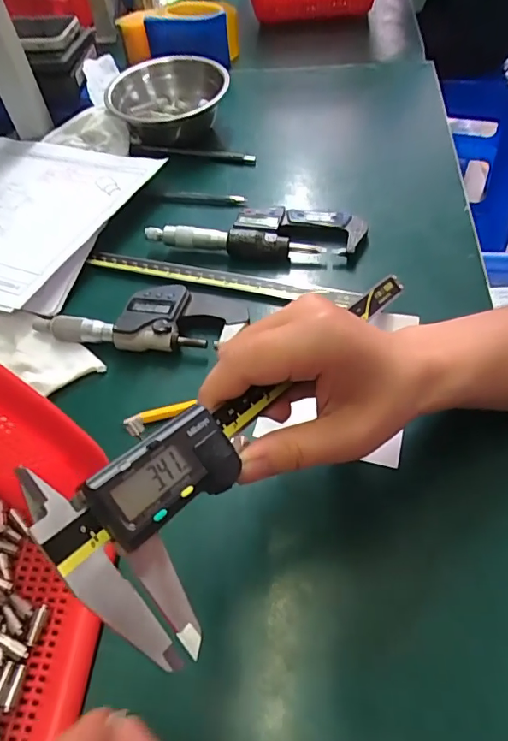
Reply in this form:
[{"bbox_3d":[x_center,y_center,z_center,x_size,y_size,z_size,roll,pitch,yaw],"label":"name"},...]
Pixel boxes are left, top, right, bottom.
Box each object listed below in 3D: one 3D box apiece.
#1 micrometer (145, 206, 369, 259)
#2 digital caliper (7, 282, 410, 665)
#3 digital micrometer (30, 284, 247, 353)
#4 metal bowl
[{"bbox_3d":[0.000,-0.122,0.425,0.183,0.021,0.058,0,52,5],"label":"micrometer"},{"bbox_3d":[0.028,0.021,0.246,0.267,0.013,0.078,-30,90,-44],"label":"digital caliper"},{"bbox_3d":[-0.085,-0.041,0.363,0.157,0.018,0.053,1,52,6],"label":"digital micrometer"},{"bbox_3d":[-0.090,-0.289,0.532,0.121,0.055,0.121,-3,52,3],"label":"metal bowl"}]

